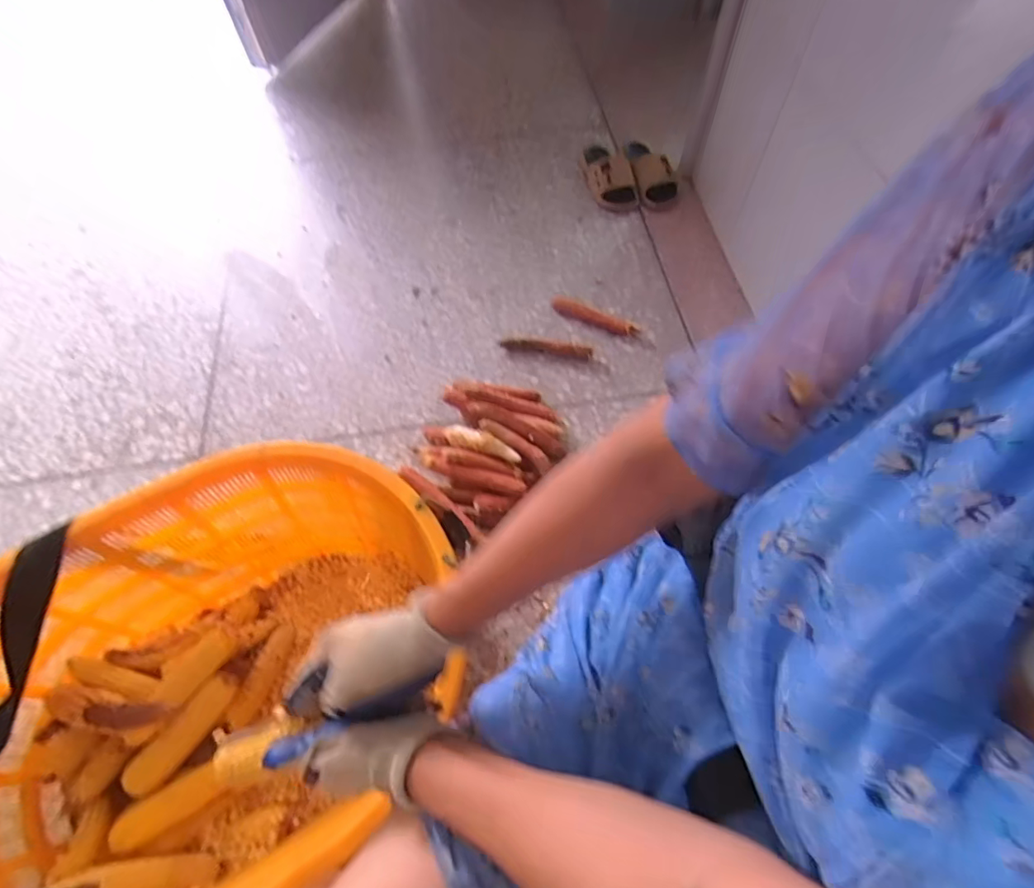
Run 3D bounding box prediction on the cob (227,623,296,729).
[{"bbox_3d":[-0.375,0.341,0.766,0.036,0.032,0.146,10,46,7],"label":"cob"}]

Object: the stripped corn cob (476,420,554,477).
[{"bbox_3d":[-0.003,-0.001,0.961,0.155,0.027,0.030,33,67,18],"label":"stripped corn cob"}]

